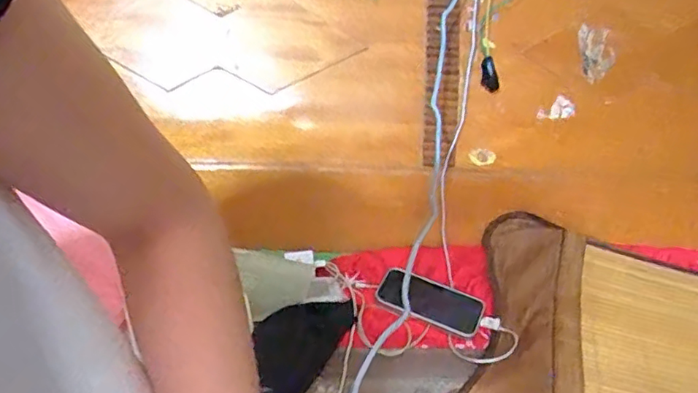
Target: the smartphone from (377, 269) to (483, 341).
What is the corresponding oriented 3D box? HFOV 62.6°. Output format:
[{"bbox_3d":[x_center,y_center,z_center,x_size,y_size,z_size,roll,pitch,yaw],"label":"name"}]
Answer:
[{"bbox_3d":[0.116,0.151,0.828,0.150,0.009,0.069,20,48,22],"label":"smartphone"}]

